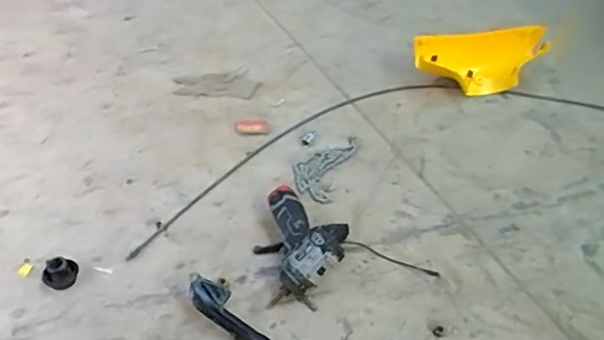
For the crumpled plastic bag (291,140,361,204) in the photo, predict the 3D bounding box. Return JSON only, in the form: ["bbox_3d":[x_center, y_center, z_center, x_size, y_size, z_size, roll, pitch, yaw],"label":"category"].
[{"bbox_3d":[0.041,-0.009,1.164,0.095,0.011,0.187,16,44,16],"label":"crumpled plastic bag"}]

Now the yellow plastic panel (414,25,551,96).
[{"bbox_3d":[0.419,-0.251,1.364,0.315,0.115,0.128,-11,41,-12],"label":"yellow plastic panel"}]

